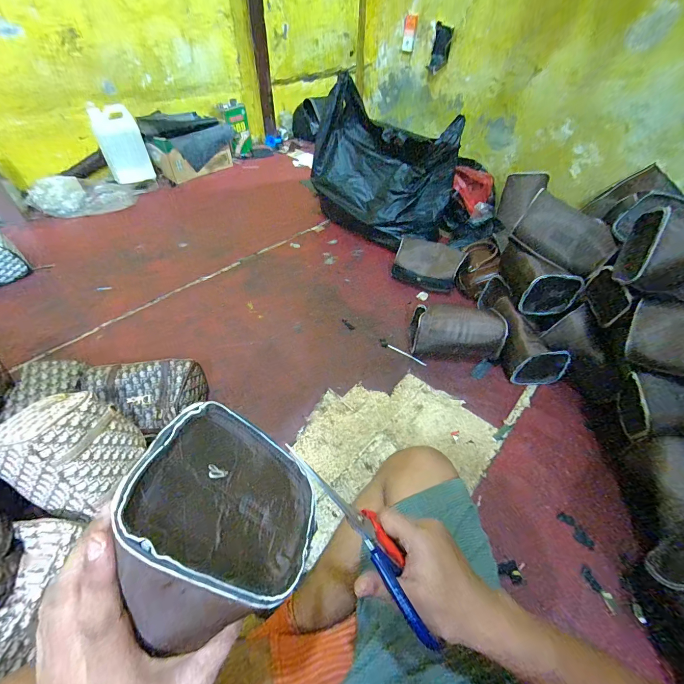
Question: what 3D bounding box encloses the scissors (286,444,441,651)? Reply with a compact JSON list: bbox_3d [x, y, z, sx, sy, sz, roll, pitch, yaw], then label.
[{"bbox_3d":[0.022,0.177,0.309,0.010,0.057,0.195,-45,69,8],"label":"scissors"}]

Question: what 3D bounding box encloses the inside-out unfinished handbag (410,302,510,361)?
[{"bbox_3d":[0.309,-0.038,0.871,0.235,0.116,0.148,3,48,-1],"label":"inside-out unfinished handbag"}]

